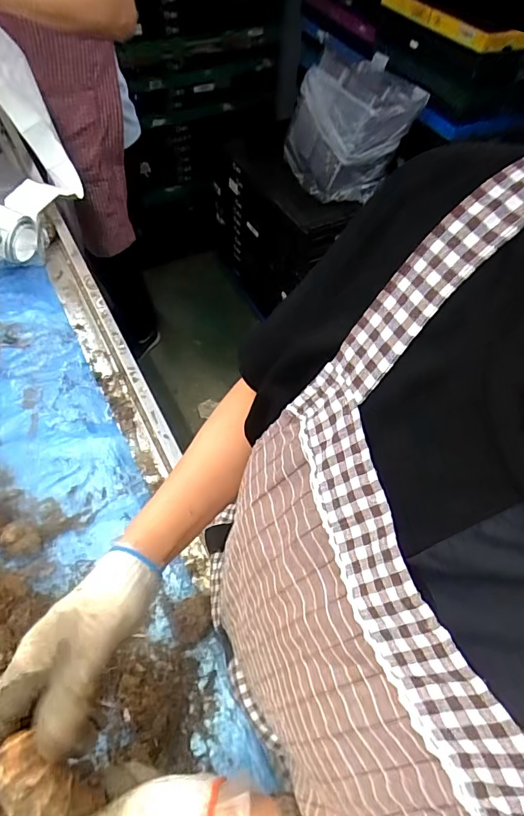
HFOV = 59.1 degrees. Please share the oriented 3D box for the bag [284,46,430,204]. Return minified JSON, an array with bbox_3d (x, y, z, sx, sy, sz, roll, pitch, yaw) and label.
[{"bbox_3d":[0.251,-0.765,1.257,0.299,0.248,0.299,30,59,14],"label":"bag"}]

